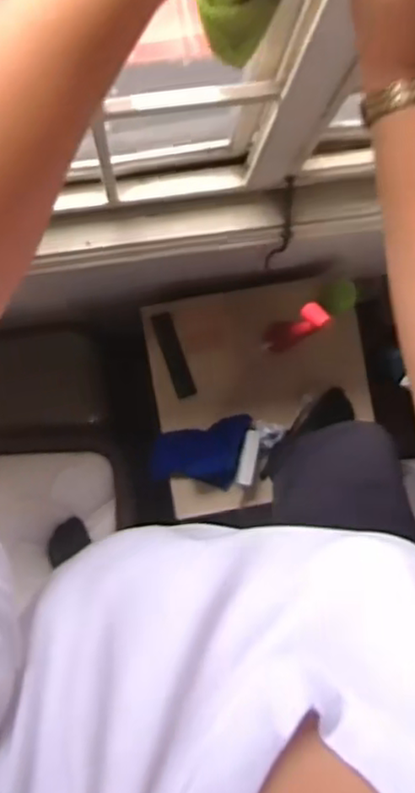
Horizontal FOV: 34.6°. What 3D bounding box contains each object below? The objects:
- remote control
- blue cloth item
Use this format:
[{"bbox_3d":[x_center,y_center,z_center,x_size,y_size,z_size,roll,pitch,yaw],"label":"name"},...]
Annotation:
[{"bbox_3d":[-0.062,-0.077,1.251,0.038,0.012,0.161,-19,92,-5],"label":"remote control"},{"bbox_3d":[-0.018,0.100,1.271,0.169,0.077,0.155,10,89,-5],"label":"blue cloth item"}]

